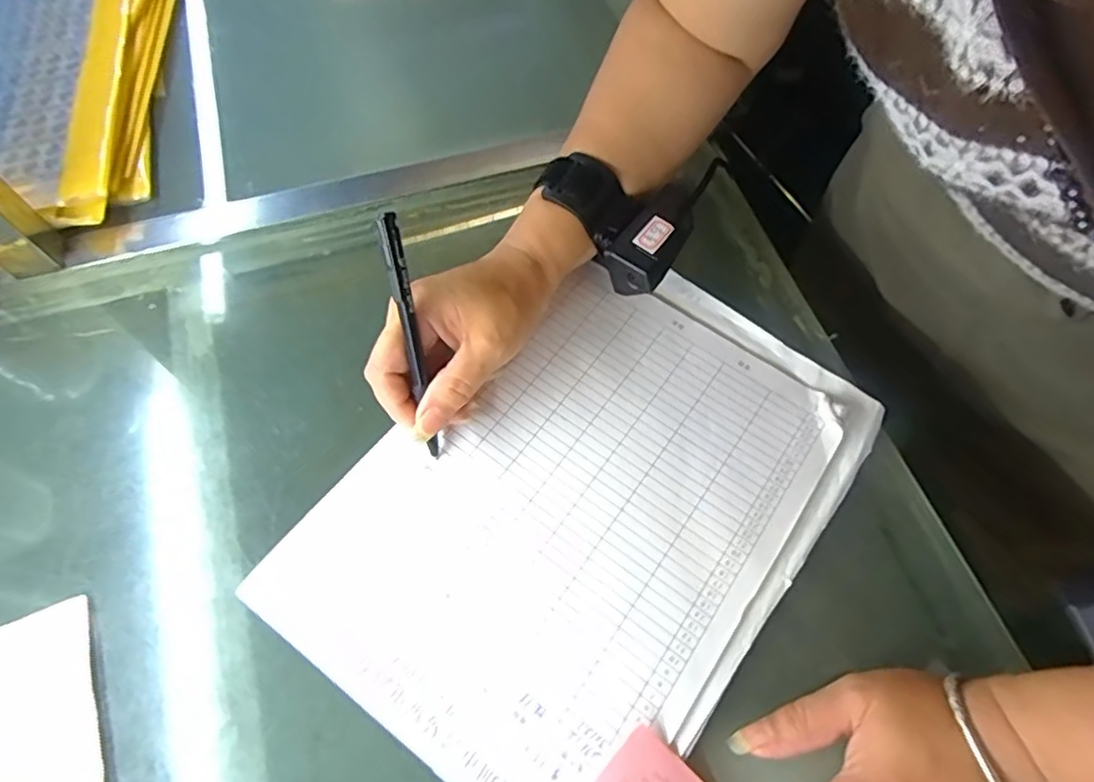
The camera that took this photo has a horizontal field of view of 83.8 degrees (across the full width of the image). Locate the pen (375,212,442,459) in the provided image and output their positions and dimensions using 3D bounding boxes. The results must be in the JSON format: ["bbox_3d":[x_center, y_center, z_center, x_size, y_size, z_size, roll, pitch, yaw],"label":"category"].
[{"bbox_3d":[-0.070,-0.023,0.318,0.009,0.136,0.011,-9,28,-6],"label":"pen"}]

